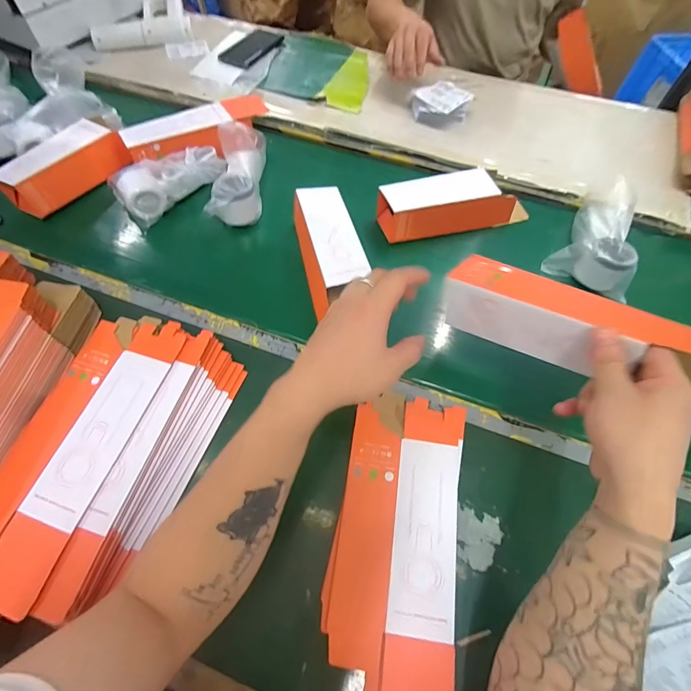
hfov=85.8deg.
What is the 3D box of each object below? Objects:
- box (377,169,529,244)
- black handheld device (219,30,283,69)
[{"bbox_3d":[0.168,-0.223,0.575,0.228,0.053,0.069,-11,63,-8],"label":"box"},{"bbox_3d":[-0.205,-0.658,0.820,0.078,0.006,0.172,27,64,11],"label":"black handheld device"}]

